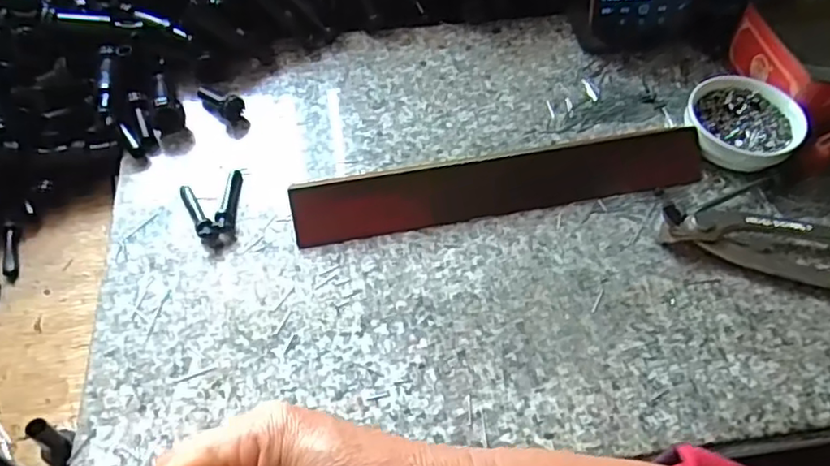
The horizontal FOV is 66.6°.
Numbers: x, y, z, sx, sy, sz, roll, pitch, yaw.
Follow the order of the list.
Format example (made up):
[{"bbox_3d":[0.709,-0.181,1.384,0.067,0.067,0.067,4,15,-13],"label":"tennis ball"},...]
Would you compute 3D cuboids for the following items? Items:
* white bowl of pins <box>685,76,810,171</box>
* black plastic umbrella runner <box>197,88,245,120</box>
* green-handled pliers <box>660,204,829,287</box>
[{"bbox_3d":[0.215,-0.072,0.417,0.070,0.029,0.068,0,53,0],"label":"white bowl of pins"},{"bbox_3d":[-0.136,-0.092,0.442,0.035,0.017,0.015,37,61,24],"label":"black plastic umbrella runner"},{"bbox_3d":[0.243,0.012,0.364,0.195,0.016,0.053,12,54,9],"label":"green-handled pliers"}]

